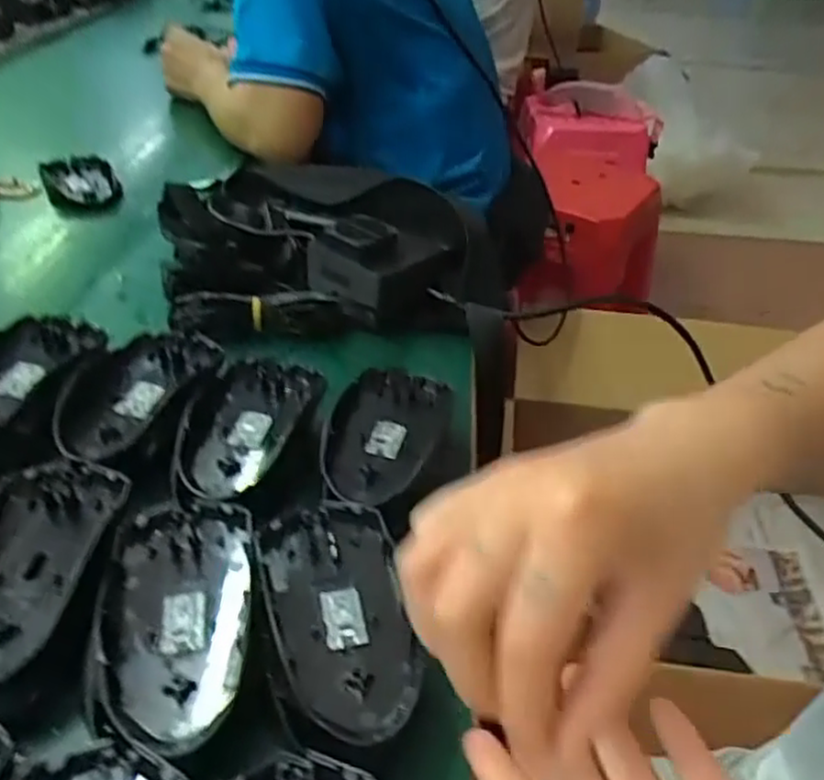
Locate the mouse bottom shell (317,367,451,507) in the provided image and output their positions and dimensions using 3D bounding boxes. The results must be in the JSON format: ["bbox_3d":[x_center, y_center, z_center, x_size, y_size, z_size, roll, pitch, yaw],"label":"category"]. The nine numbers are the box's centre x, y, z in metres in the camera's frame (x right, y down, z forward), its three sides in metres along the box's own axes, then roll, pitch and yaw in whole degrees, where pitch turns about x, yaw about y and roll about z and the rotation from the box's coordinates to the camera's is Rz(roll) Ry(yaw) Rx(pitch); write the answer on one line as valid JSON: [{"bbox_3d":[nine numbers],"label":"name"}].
[{"bbox_3d":[-0.013,0.020,0.392,0.061,0.015,0.105,7,38,4],"label":"mouse bottom shell"}]

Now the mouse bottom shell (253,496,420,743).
[{"bbox_3d":[-0.032,0.091,0.305,0.059,0.013,0.114,-7,40,-14],"label":"mouse bottom shell"}]

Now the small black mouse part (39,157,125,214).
[{"bbox_3d":[-0.321,-0.202,0.693,0.065,0.017,0.112,-16,43,-24],"label":"small black mouse part"}]

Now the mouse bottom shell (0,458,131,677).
[{"bbox_3d":[-0.175,0.070,0.310,0.063,0.017,0.112,6,38,3],"label":"mouse bottom shell"}]

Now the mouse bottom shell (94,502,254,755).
[{"bbox_3d":[-0.098,0.090,0.299,0.059,0.016,0.115,-4,39,-11],"label":"mouse bottom shell"}]

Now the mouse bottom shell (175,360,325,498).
[{"bbox_3d":[-0.094,0.023,0.400,0.067,0.025,0.109,9,38,6],"label":"mouse bottom shell"}]

